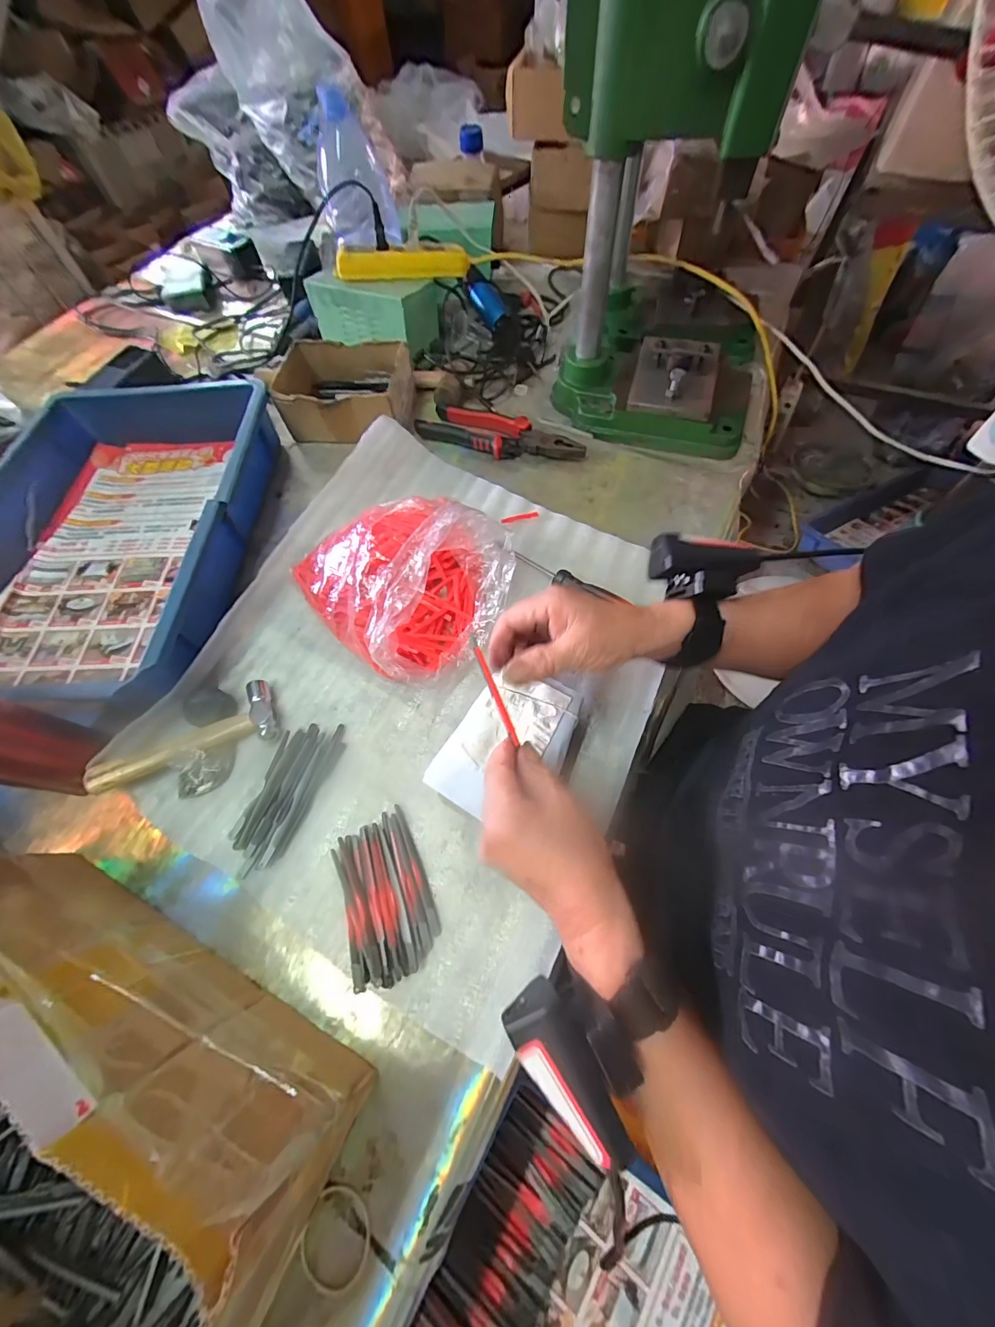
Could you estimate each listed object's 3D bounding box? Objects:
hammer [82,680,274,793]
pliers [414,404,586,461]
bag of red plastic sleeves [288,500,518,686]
[{"bbox_3d":[-0.284,0.068,0.396,0.153,0.028,0.056,-21,65,-7],"label":"hammer"},{"bbox_3d":[0.004,-0.297,0.557,0.216,0.019,0.055,18,66,12],"label":"pliers"},{"bbox_3d":[-0.101,-0.090,0.415,0.213,0.110,0.159,32,70,17],"label":"bag of red plastic sleeves"}]

